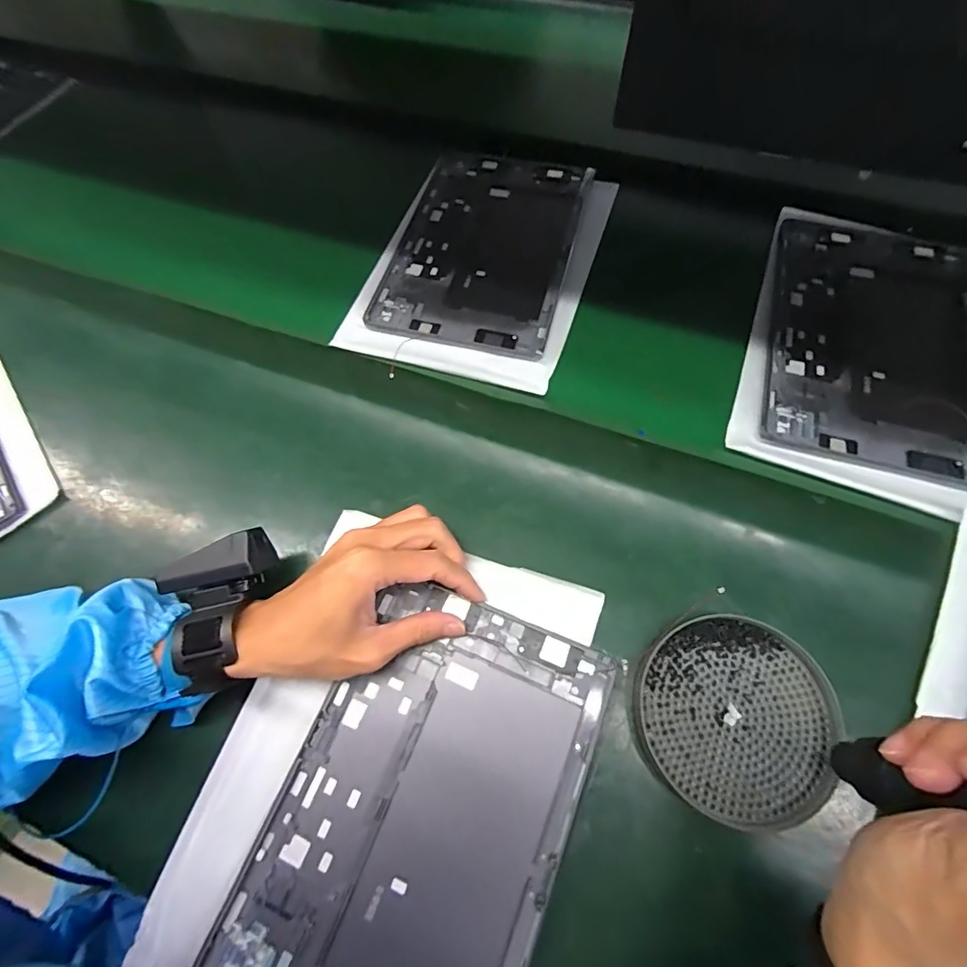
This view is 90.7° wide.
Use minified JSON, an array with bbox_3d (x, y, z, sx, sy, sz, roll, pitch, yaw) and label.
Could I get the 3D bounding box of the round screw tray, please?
[{"bbox_3d":[0.152,0.140,0.287,0.113,0.013,0.111,-1,65,2],"label":"round screw tray"}]

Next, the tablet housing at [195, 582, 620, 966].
[{"bbox_3d":[-0.037,0.198,0.285,0.163,0.015,0.254,21,68,12],"label":"tablet housing"}]

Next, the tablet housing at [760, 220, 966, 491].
[{"bbox_3d":[0.330,-0.121,0.401,0.166,0.006,0.256,15,66,10],"label":"tablet housing"}]

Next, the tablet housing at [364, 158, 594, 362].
[{"bbox_3d":[0.002,-0.235,0.469,0.165,0.007,0.257,12,66,8],"label":"tablet housing"}]

